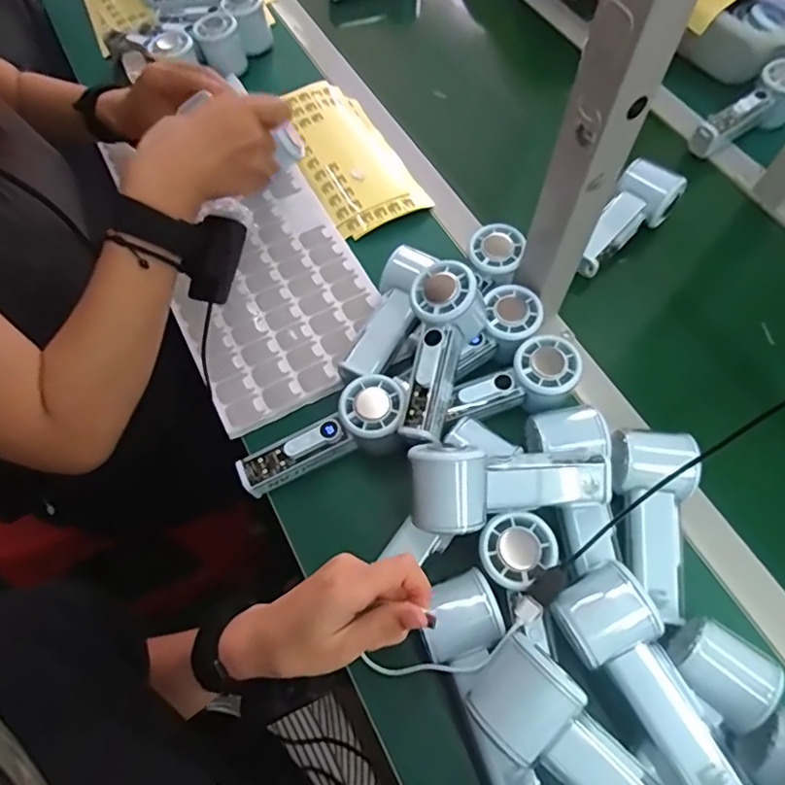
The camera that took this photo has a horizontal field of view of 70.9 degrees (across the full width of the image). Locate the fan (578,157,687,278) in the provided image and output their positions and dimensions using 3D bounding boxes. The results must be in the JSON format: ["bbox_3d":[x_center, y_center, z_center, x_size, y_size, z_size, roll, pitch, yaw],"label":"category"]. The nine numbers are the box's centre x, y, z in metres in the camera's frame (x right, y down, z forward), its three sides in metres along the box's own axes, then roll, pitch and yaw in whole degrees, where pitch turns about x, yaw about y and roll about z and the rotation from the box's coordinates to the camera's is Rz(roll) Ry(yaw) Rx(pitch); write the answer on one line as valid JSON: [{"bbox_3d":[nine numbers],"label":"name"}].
[{"bbox_3d":[0.253,-0.182,0.590,0.062,0.049,0.138,31,66,15],"label":"fan"}]

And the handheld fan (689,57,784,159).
[{"bbox_3d":[0.432,-0.339,0.671,0.161,0.056,0.054,-33,67,-2],"label":"handheld fan"}]

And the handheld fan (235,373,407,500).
[{"bbox_3d":[-0.055,0.043,0.475,0.153,0.041,0.059,-30,65,3],"label":"handheld fan"}]

